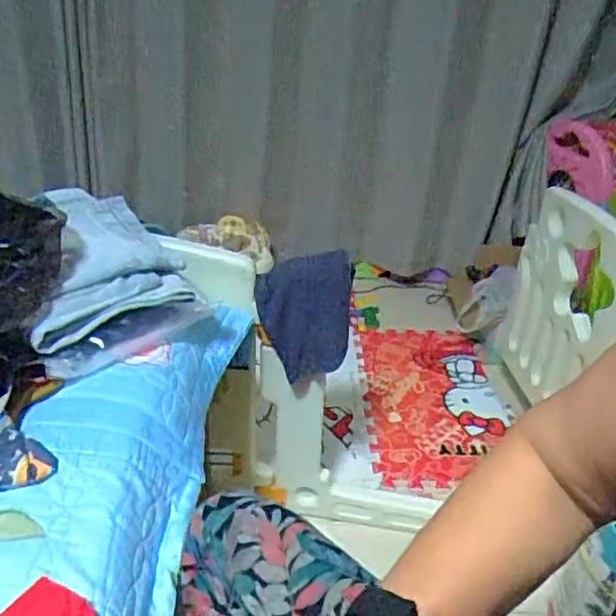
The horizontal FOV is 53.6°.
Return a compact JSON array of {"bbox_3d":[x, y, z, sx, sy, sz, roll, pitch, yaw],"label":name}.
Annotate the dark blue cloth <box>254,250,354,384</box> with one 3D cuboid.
[{"bbox_3d":[-0.007,0.023,1.000,0.155,0.227,0.055,3,31,-1],"label":"dark blue cloth"}]

